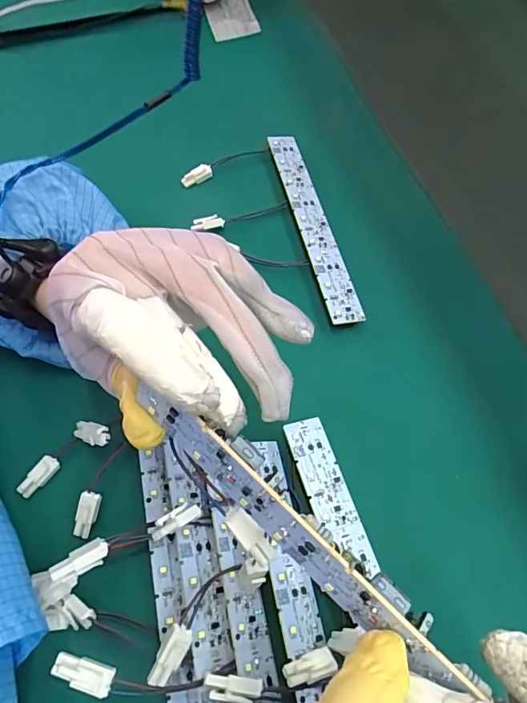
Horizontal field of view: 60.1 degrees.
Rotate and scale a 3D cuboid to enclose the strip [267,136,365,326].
[{"bbox_3d":[0.037,-0.098,0.346,0.023,0.006,0.186,-12,67,-10],"label":"strip"}]

